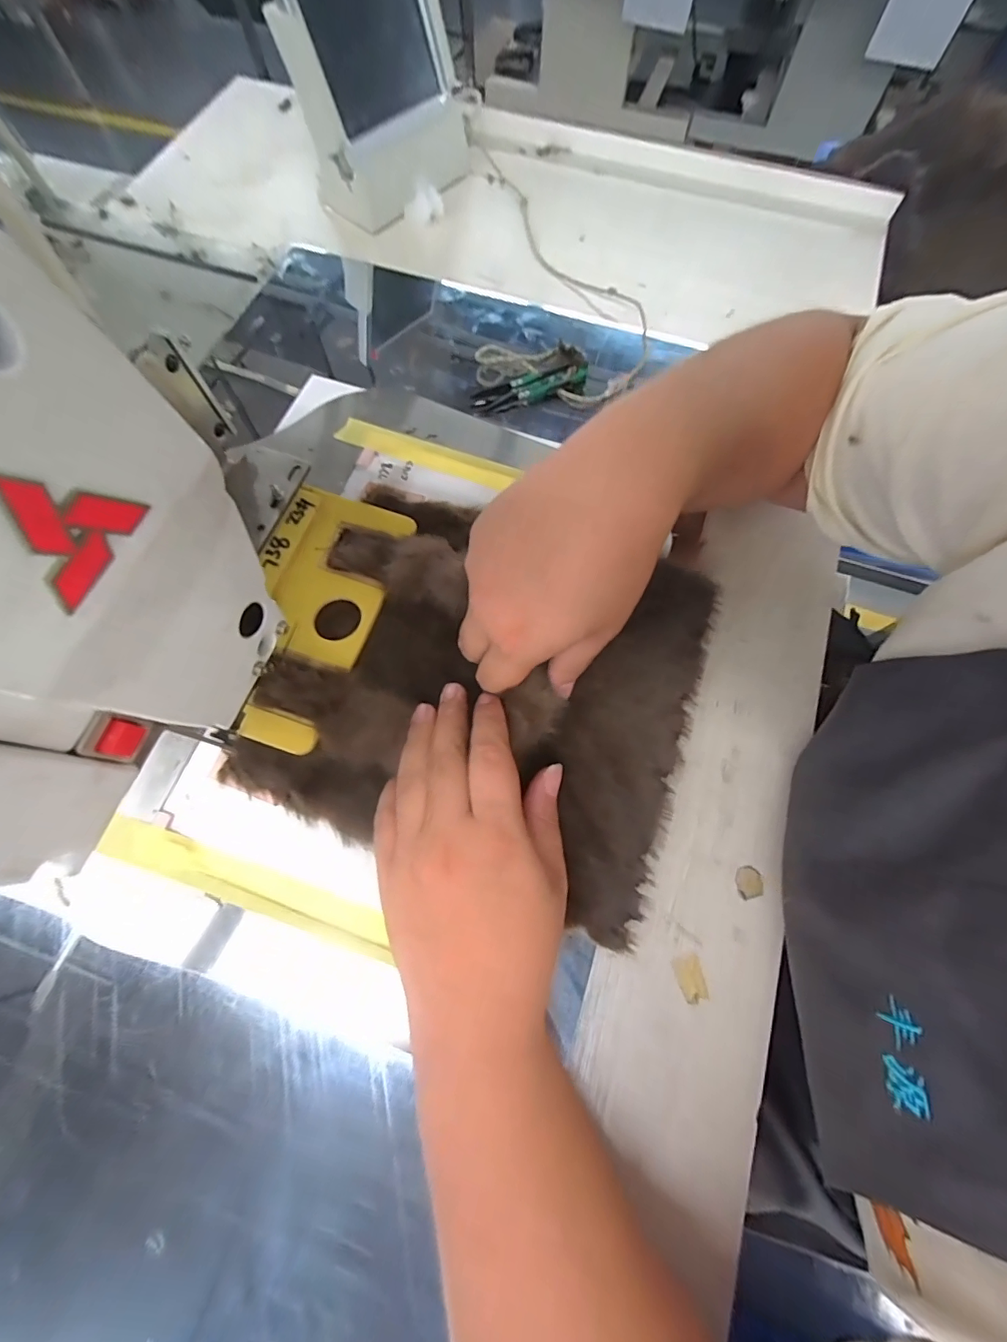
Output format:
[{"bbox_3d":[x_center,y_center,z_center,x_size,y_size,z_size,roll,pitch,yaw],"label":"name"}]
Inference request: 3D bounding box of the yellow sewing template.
[{"bbox_3d":[-0.134,-0.042,0.323,0.090,0.005,0.181,19,72,1],"label":"yellow sewing template"}]

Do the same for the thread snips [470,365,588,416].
[{"bbox_3d":[0.022,-0.247,0.410,0.101,0.013,0.029,-16,72,-6],"label":"thread snips"}]

